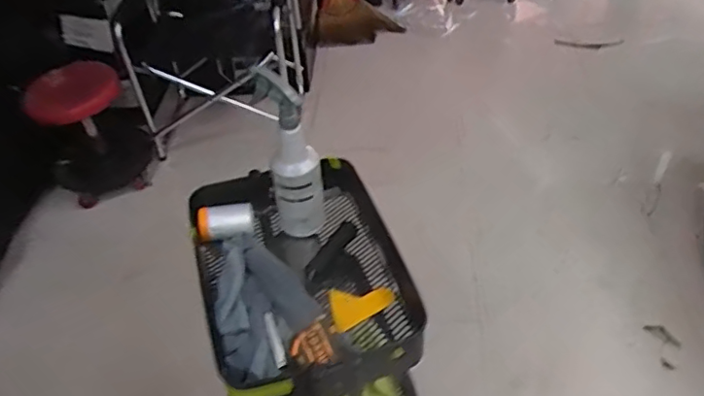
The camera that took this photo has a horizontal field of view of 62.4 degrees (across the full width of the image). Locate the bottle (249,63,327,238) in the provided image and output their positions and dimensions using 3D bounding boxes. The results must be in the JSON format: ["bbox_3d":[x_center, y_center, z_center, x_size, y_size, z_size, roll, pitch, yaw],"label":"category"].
[{"bbox_3d":[-0.104,-0.082,0.997,0.086,0.302,0.128,-10,44,-6],"label":"bottle"}]

